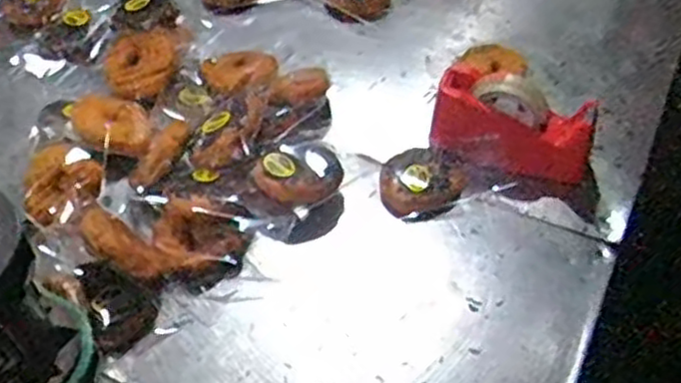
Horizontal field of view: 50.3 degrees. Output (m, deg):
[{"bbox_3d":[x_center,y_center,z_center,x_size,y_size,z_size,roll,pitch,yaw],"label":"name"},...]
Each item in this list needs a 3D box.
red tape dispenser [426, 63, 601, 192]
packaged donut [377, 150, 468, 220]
[{"bbox_3d":[0.214,-0.085,0.905,0.196,0.087,0.091,18,53,18],"label":"red tape dispenser"},{"bbox_3d":[0.104,-0.009,0.920,0.103,0.035,0.087,-3,53,0],"label":"packaged donut"}]

